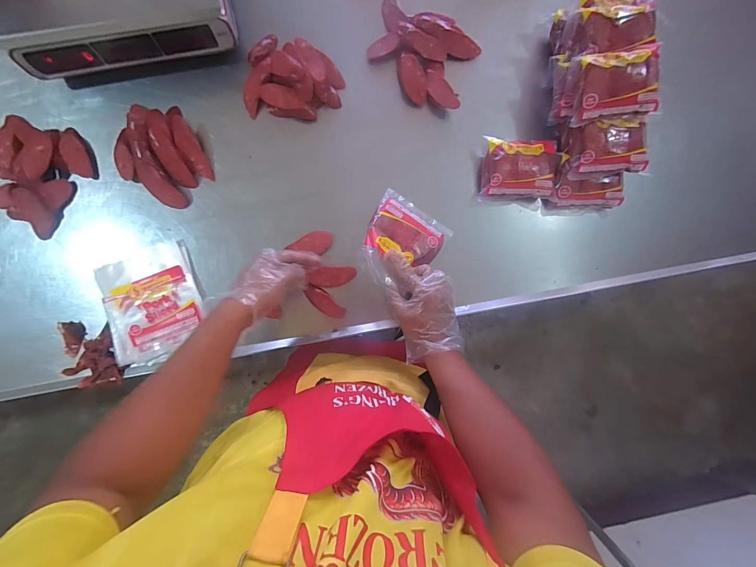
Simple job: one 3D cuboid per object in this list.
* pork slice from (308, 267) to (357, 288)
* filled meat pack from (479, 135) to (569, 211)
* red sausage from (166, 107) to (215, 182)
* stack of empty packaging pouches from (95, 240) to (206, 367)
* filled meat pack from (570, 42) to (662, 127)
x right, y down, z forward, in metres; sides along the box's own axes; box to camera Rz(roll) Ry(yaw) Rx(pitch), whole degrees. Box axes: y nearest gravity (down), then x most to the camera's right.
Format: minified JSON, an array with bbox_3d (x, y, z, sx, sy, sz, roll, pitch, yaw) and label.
[{"bbox_3d":[-0.083,-0.014,0.607,0.084,0.015,0.040,-5,112,-6],"label":"pork slice"},{"bbox_3d":[0.273,-0.217,0.619,0.147,0.045,0.120,6,90,-4],"label":"filled meat pack"},{"bbox_3d":[-0.347,-0.262,0.594,0.032,0.039,0.150,-27,92,-3],"label":"red sausage"},{"bbox_3d":[-0.408,0.040,0.588,0.174,0.020,0.187,-22,92,-3],"label":"stack of empty packaging pouches"},{"bbox_3d":[0.407,-0.338,0.550,0.131,0.045,0.106,-6,91,-4],"label":"filled meat pack"}]

